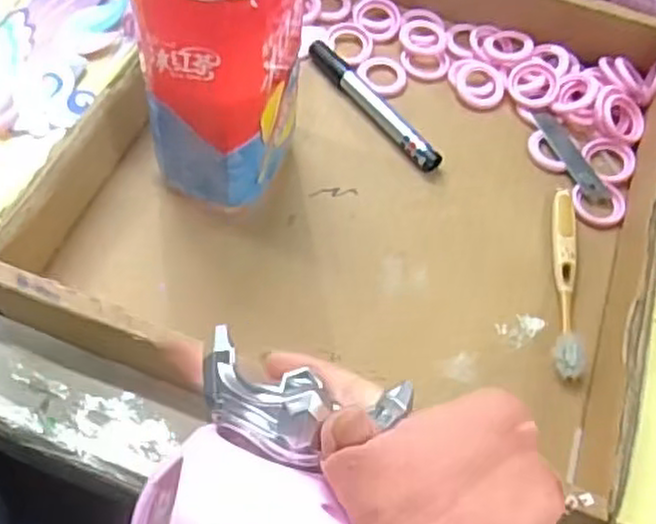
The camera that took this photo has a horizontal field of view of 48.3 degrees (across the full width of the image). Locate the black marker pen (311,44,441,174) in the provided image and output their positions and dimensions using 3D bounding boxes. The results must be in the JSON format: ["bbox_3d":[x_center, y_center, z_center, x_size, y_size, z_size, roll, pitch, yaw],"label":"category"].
[{"bbox_3d":[0.031,-0.113,0.527,0.019,0.011,0.134,-33,68,-19],"label":"black marker pen"}]

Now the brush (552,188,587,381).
[{"bbox_3d":[0.155,0.009,0.467,0.022,0.015,0.140,10,62,2],"label":"brush"}]

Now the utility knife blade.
[{"bbox_3d":[0.172,-0.078,0.521,0.018,0.004,0.083,-17,64,-12],"label":"utility knife blade"}]

